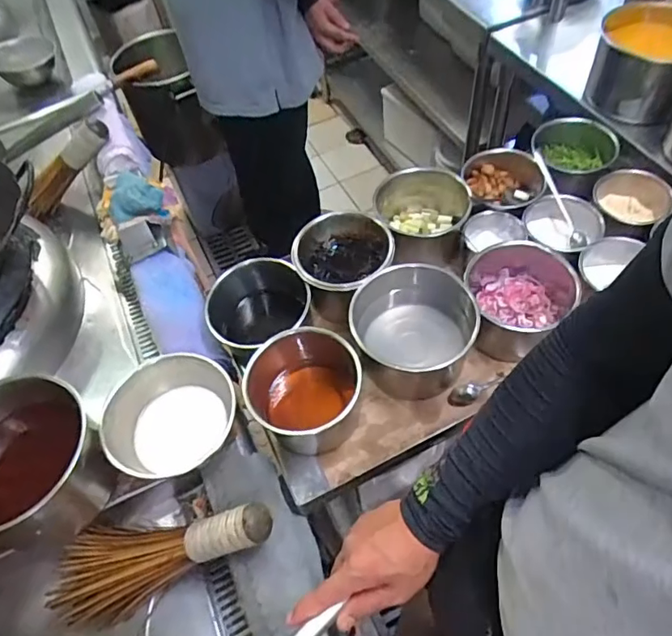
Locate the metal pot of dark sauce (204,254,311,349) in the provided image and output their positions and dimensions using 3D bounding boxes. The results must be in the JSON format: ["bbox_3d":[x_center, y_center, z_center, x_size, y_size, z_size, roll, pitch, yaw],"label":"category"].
[{"bbox_3d":[-0.113,0.008,0.832,0.156,0.136,0.142,-2,56,4],"label":"metal pot of dark sauce"}]

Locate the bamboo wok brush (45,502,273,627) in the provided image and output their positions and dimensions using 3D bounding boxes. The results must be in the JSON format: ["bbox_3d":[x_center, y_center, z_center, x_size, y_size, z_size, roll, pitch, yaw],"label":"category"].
[{"bbox_3d":[-0.210,0.291,0.646,0.285,0.073,0.104,-23,55,13],"label":"bamboo wok brush"}]

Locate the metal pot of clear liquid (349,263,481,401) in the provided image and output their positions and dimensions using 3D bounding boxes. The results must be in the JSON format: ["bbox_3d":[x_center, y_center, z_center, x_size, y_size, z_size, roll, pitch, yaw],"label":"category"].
[{"bbox_3d":[0.109,0.023,0.773,0.172,0.114,0.168,-2,56,4],"label":"metal pot of clear liquid"}]

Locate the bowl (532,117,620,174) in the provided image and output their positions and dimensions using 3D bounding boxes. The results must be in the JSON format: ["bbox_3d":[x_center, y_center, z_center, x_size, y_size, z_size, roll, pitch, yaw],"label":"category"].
[{"bbox_3d":[0.418,-0.296,0.924,0.132,0.054,0.137,-2,56,4],"label":"bowl"}]

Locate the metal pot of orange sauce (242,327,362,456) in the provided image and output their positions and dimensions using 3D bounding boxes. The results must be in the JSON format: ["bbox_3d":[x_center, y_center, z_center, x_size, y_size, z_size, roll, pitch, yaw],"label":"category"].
[{"bbox_3d":[-0.035,0.109,0.738,0.132,0.116,0.152,12,58,13],"label":"metal pot of orange sauce"}]

